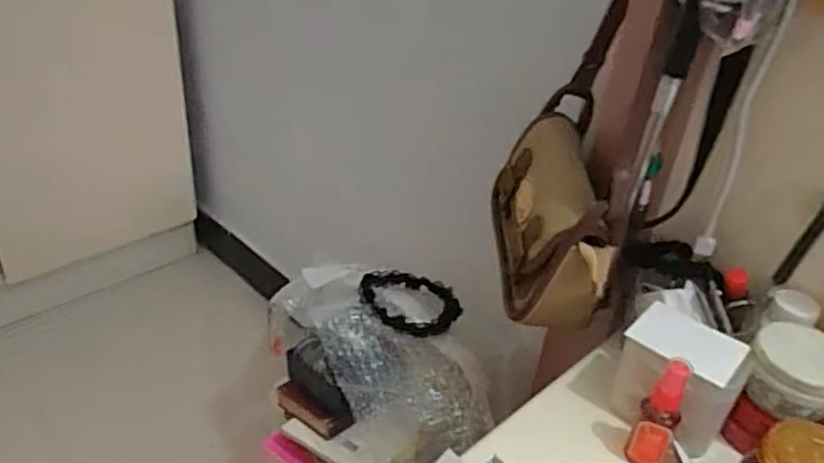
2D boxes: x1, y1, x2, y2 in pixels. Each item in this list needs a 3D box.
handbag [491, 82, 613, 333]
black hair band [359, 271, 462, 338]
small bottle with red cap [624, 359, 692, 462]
[{"bbox_3d":[0.136,-0.015,0.658,0.082,0.158,0.186,3,33,-4],"label":"handbag"},{"bbox_3d":[-0.001,0.082,0.836,0.129,0.049,0.112,3,33,-4],"label":"black hair band"},{"bbox_3d":[0.189,0.142,0.508,0.029,0.099,0.025,26,39,29],"label":"small bottle with red cap"}]

